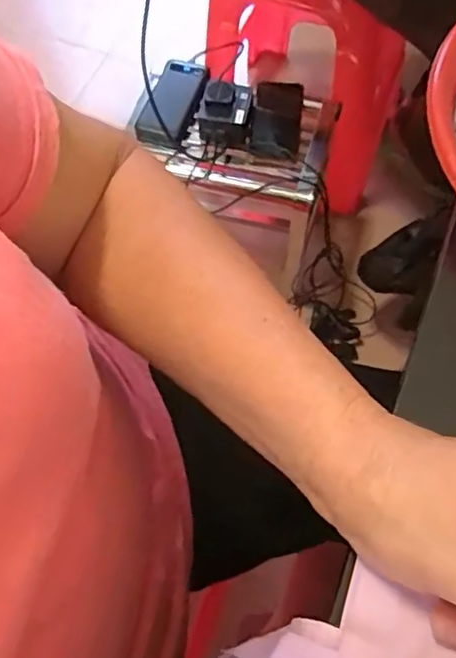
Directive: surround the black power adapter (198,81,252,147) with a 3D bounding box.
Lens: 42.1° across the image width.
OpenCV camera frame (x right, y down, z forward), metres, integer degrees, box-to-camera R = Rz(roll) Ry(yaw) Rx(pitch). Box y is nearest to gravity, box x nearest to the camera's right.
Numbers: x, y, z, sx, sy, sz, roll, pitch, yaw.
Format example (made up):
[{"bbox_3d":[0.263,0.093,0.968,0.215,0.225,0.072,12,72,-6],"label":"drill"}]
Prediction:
[{"bbox_3d":[-0.004,-0.326,0.889,0.075,0.049,0.087,9,65,6],"label":"black power adapter"}]

